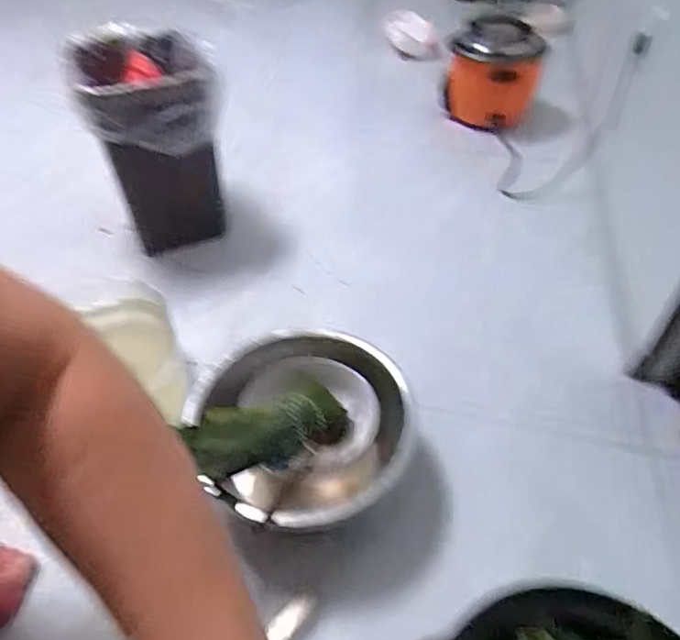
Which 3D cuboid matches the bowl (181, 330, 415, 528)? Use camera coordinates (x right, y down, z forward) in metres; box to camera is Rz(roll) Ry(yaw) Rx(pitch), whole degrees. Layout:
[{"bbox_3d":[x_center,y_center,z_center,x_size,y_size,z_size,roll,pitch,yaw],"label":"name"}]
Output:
[{"bbox_3d":[-0.036,0.140,0.660,0.243,0.093,0.255,-1,42,1],"label":"bowl"}]

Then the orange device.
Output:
[{"bbox_3d":[0.412,-0.658,1.450,0.234,0.211,0.215,9,43,11],"label":"orange device"}]

